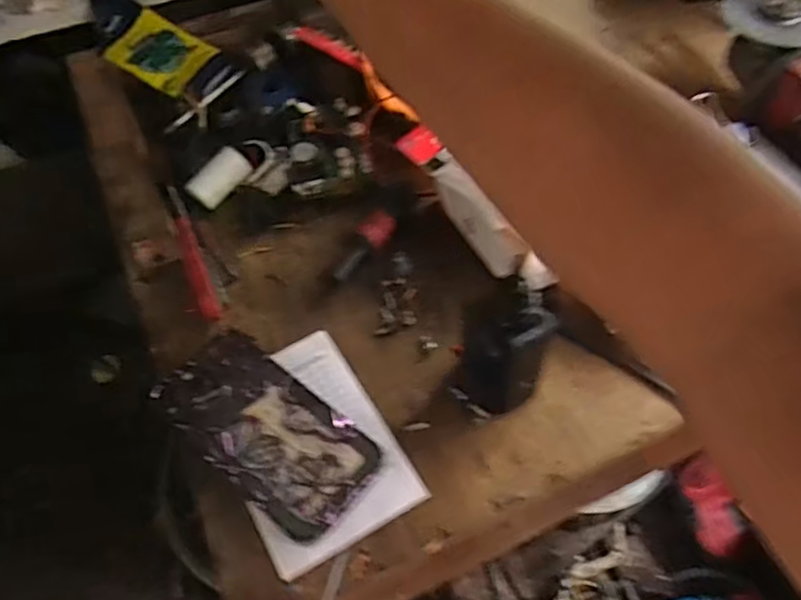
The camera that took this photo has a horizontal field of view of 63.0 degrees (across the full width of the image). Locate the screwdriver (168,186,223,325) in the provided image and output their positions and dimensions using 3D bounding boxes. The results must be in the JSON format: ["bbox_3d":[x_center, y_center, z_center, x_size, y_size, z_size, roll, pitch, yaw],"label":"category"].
[{"bbox_3d":[-0.170,-0.043,0.530,0.016,0.021,0.140,-20,56,-12],"label":"screwdriver"}]

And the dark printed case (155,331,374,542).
[{"bbox_3d":[-0.092,0.086,0.444,0.156,0.014,0.079,35,62,24],"label":"dark printed case"}]

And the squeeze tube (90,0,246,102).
[{"bbox_3d":[-0.241,-0.259,0.649,0.172,0.040,0.075,26,59,20],"label":"squeeze tube"}]

